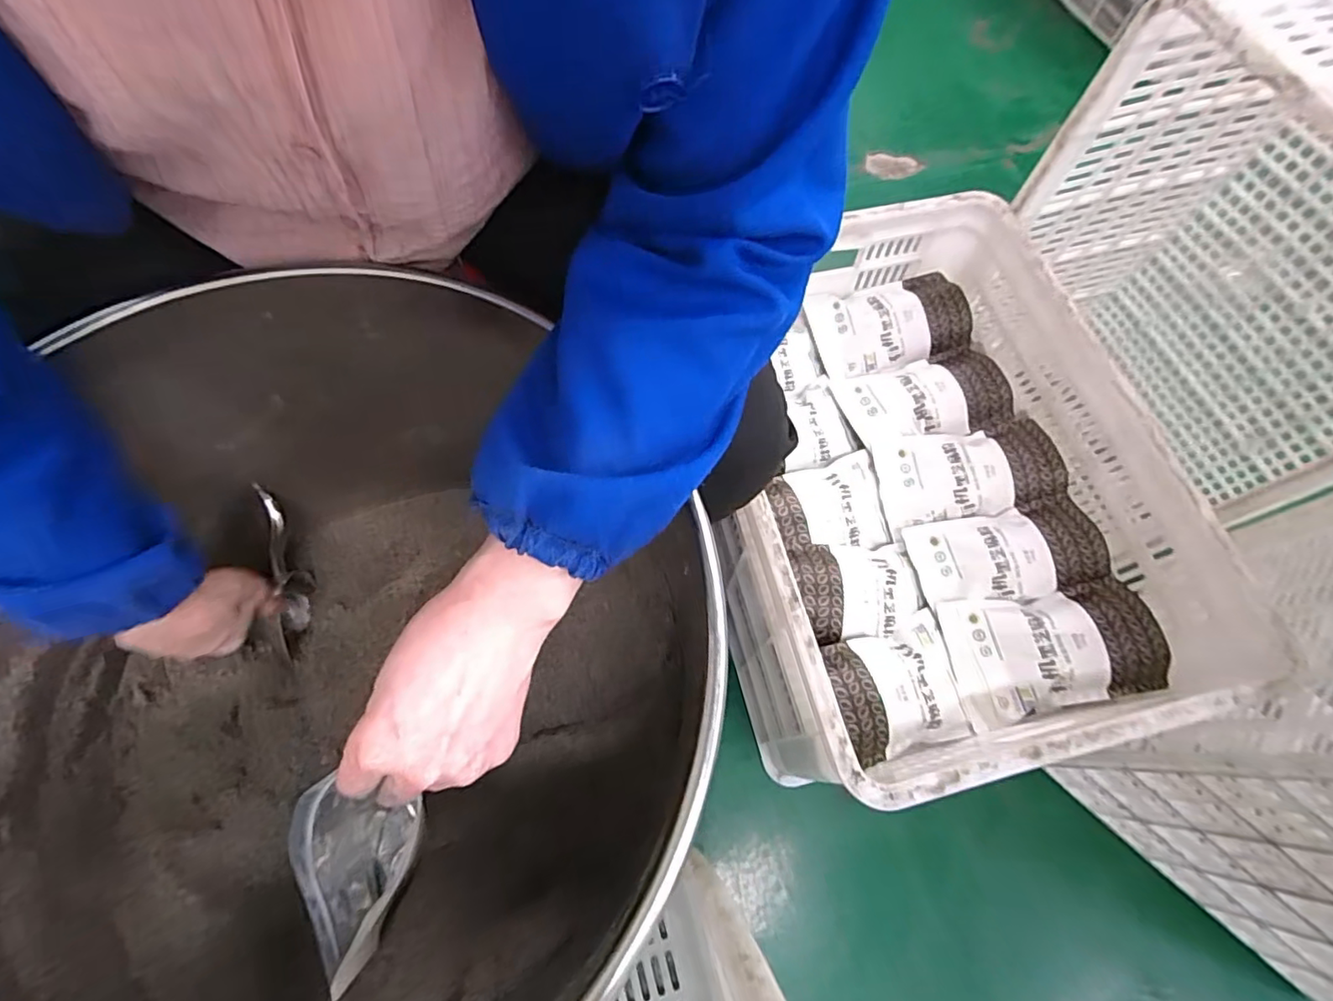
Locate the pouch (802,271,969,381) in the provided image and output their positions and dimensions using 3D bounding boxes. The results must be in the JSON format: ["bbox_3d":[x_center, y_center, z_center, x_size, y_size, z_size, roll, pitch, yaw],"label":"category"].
[{"bbox_3d":[0.301,-0.243,0.806,0.211,0.037,0.136,-16,68,-9],"label":"pouch"}]

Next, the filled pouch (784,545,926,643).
[{"bbox_3d":[0.208,0.095,0.644,0.139,0.029,0.105,-6,67,-5],"label":"filled pouch"}]

